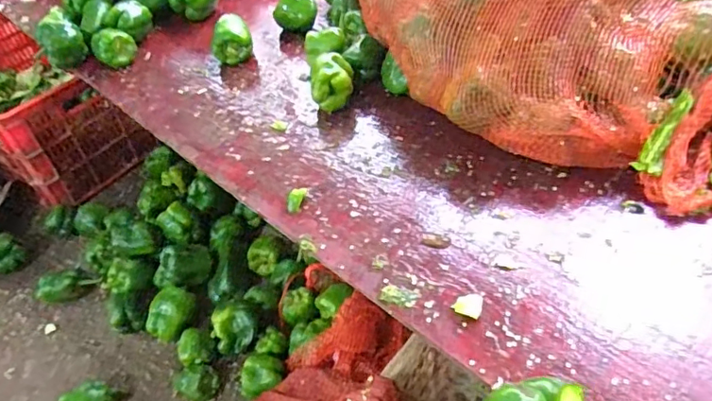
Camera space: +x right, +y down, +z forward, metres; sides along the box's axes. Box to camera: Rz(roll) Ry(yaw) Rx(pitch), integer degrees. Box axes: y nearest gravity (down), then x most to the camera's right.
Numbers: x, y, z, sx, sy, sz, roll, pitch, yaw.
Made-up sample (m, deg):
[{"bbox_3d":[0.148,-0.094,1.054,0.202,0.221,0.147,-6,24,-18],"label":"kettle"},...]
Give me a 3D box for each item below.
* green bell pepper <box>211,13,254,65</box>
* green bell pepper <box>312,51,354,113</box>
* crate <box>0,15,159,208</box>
[{"bbox_3d":[-0.220,-0.282,0.952,0.071,0.070,0.081,-11,45,-3],"label":"green bell pepper"},{"bbox_3d":[-0.037,-0.178,0.838,0.065,0.076,0.074,-3,46,6],"label":"green bell pepper"},{"bbox_3d":[-0.752,-0.217,1.236,0.430,0.277,0.269,23,53,27],"label":"crate"}]

